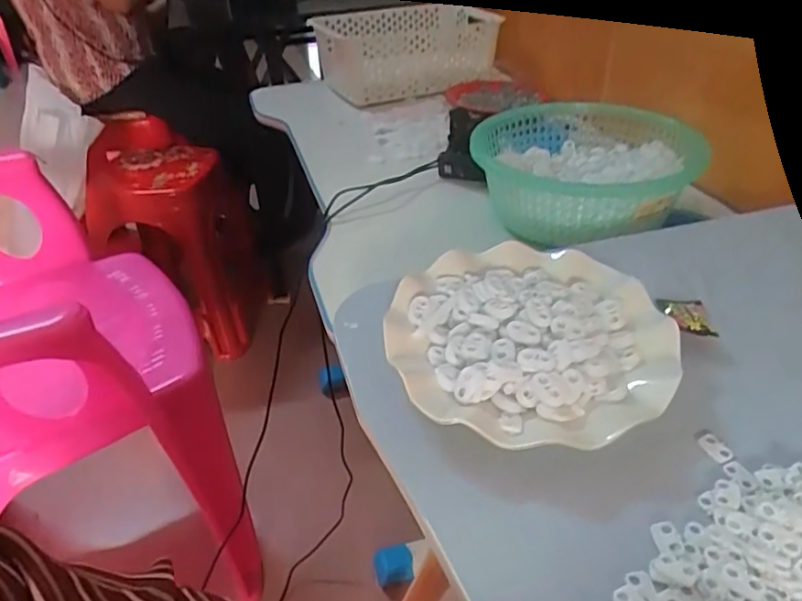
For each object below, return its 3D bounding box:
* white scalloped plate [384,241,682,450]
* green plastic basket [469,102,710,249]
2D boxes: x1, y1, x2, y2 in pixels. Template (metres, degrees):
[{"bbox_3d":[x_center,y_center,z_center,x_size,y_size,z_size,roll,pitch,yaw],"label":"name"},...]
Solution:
[{"bbox_3d":[0.082,0.021,0.385,0.173,0.028,0.165,-2,36,1],"label":"white scalloped plate"},{"bbox_3d":[0.191,-0.142,0.637,0.187,0.072,0.205,-12,37,-13],"label":"green plastic basket"}]

